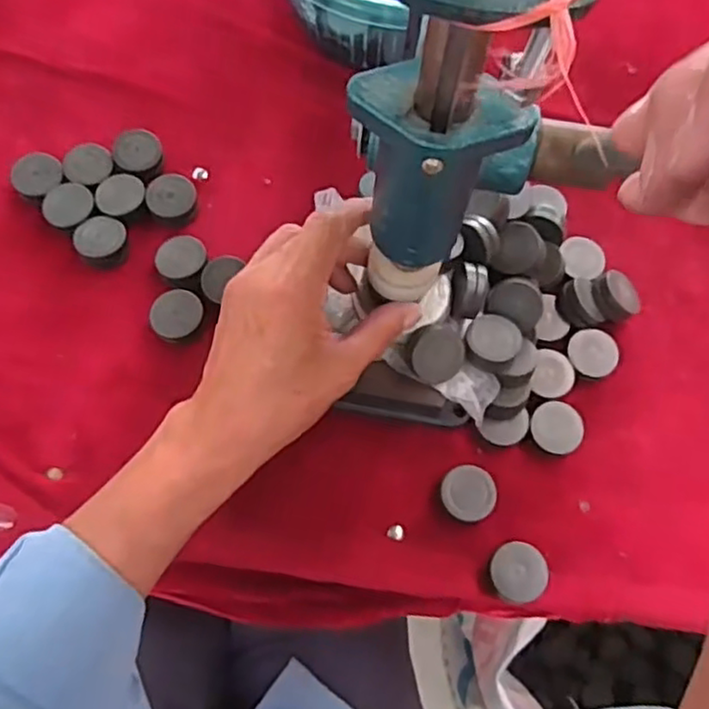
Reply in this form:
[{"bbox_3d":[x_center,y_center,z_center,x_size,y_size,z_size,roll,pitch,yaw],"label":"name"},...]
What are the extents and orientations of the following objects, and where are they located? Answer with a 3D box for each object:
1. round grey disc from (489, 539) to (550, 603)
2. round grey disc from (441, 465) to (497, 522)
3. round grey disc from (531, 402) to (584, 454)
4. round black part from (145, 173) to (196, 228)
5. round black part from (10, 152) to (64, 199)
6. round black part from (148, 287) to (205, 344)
[{"bbox_3d":[0.093,0.124,0.385,0.032,0.014,0.032,1,69,-3],"label":"round grey disc"},{"bbox_3d":[0.067,0.082,0.398,0.032,0.013,0.032,1,69,-3],"label":"round grey disc"},{"bbox_3d":[0.124,0.045,0.415,0.032,0.011,0.030,1,69,-3],"label":"round grey disc"},{"bbox_3d":[-0.123,-0.104,0.455,0.030,0.014,0.035,3,69,-2],"label":"round black part"},{"bbox_3d":[-0.212,-0.119,0.452,0.032,0.011,0.031,1,69,-3],"label":"round black part"},{"bbox_3d":[-0.112,-0.024,0.425,0.032,0.013,0.031,1,69,-3],"label":"round black part"}]

